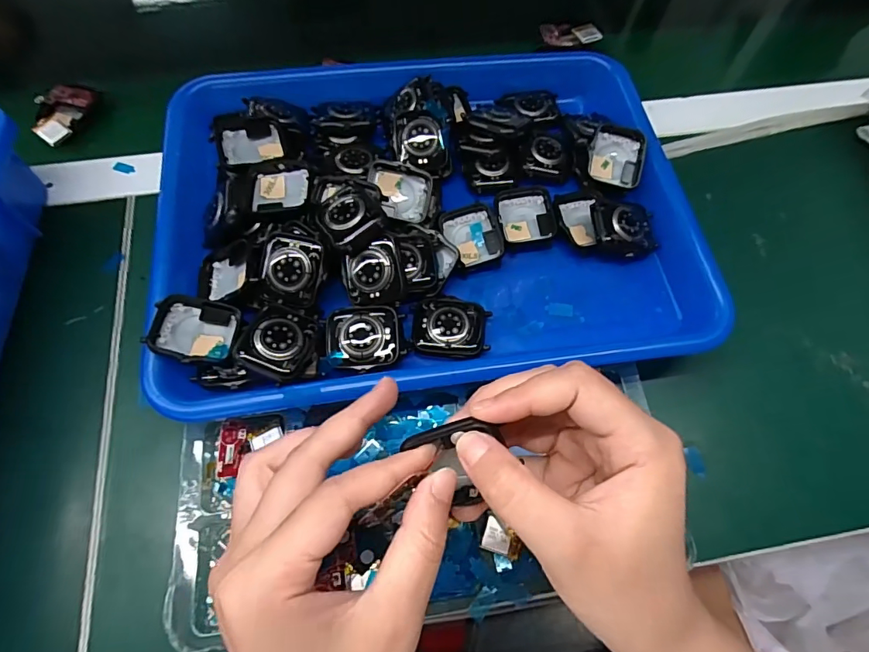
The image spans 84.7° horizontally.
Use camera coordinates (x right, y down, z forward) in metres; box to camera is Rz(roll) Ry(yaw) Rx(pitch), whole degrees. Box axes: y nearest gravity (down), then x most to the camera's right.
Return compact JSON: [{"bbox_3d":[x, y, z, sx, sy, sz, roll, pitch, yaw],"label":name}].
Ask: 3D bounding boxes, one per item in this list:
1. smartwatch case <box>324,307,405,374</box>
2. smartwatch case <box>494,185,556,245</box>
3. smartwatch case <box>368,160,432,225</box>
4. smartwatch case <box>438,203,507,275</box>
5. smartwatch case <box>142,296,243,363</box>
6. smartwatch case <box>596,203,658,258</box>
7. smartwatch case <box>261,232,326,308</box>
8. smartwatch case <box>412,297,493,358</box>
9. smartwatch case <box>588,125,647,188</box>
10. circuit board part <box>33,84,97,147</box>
[{"bbox_3d":[-0.039,0.006,0.263,0.041,0.012,0.034,-10,65,-6],"label":"smartwatch case"},{"bbox_3d":[0.059,-0.073,0.316,0.035,0.012,0.041,-5,65,-3],"label":"smartwatch case"},{"bbox_3d":[-0.023,-0.087,0.309,0.041,0.009,0.034,13,90,-6],"label":"smartwatch case"},{"bbox_3d":[0.025,-0.057,0.308,0.035,0.012,0.043,-16,66,-8],"label":"smartwatch case"},{"bbox_3d":[-0.130,0.003,0.260,0.039,0.017,0.037,5,65,1],"label":"smartwatch case"},{"bbox_3d":[0.123,-0.062,0.308,0.041,0.012,0.041,-6,83,-14],"label":"smartwatch case"},{"bbox_3d":[-0.081,-0.032,0.271,0.038,0.009,0.038,5,96,-5],"label":"smartwatch case"},{"bbox_3d":[0.009,0.000,0.280,0.044,0.008,0.038,-1,65,-1],"label":"smartwatch case"},{"bbox_3d":[0.124,-0.115,0.323,0.036,0.011,0.039,12,90,12],"label":"smartwatch case"},{"bbox_3d":[-0.290,-0.164,0.368,0.033,0.016,0.062,8,65,3],"label":"circuit board part"}]

